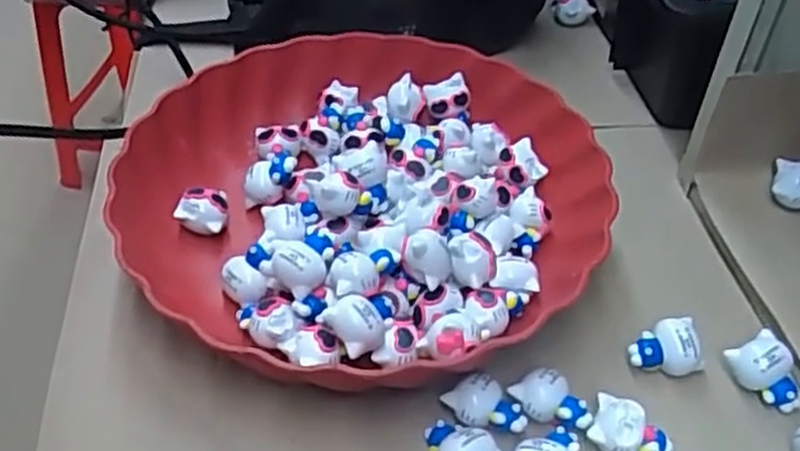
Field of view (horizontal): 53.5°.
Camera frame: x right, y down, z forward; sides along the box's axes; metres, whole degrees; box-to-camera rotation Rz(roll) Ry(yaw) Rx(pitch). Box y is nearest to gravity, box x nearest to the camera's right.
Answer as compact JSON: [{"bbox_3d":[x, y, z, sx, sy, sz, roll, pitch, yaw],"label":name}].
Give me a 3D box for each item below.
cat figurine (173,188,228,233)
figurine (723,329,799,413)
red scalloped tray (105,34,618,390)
[{"bbox_3d":[-0.103,-0.006,0.413,0.027,0.021,0.018,-13,48,-13],"label":"cat figurine"},{"bbox_3d":[0.165,0.065,0.355,0.022,0.018,0.033,-21,50,-20],"label":"figurine"},{"bbox_3d":[-0.020,-0.021,0.410,0.228,0.042,0.227,30,53,25],"label":"red scalloped tray"}]

